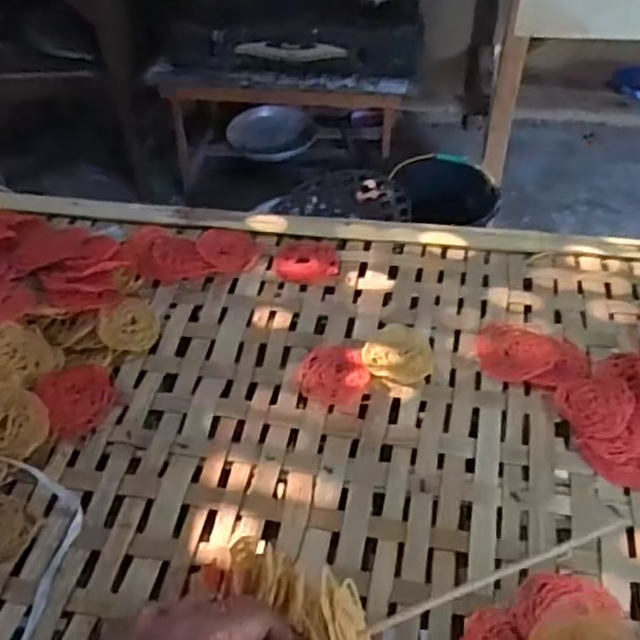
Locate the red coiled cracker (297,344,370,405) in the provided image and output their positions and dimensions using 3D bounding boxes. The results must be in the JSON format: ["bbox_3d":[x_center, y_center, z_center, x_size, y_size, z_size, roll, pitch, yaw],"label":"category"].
[{"bbox_3d":[0.013,0.048,0.602,0.061,0.008,0.058,8,48,10],"label":"red coiled cracker"}]

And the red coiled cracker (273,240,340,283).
[{"bbox_3d":[-0.013,-0.063,0.703,0.066,0.008,0.066,-1,47,1],"label":"red coiled cracker"}]

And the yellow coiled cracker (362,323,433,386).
[{"bbox_3d":[0.072,0.029,0.617,0.060,0.007,0.069,14,49,15],"label":"yellow coiled cracker"}]

